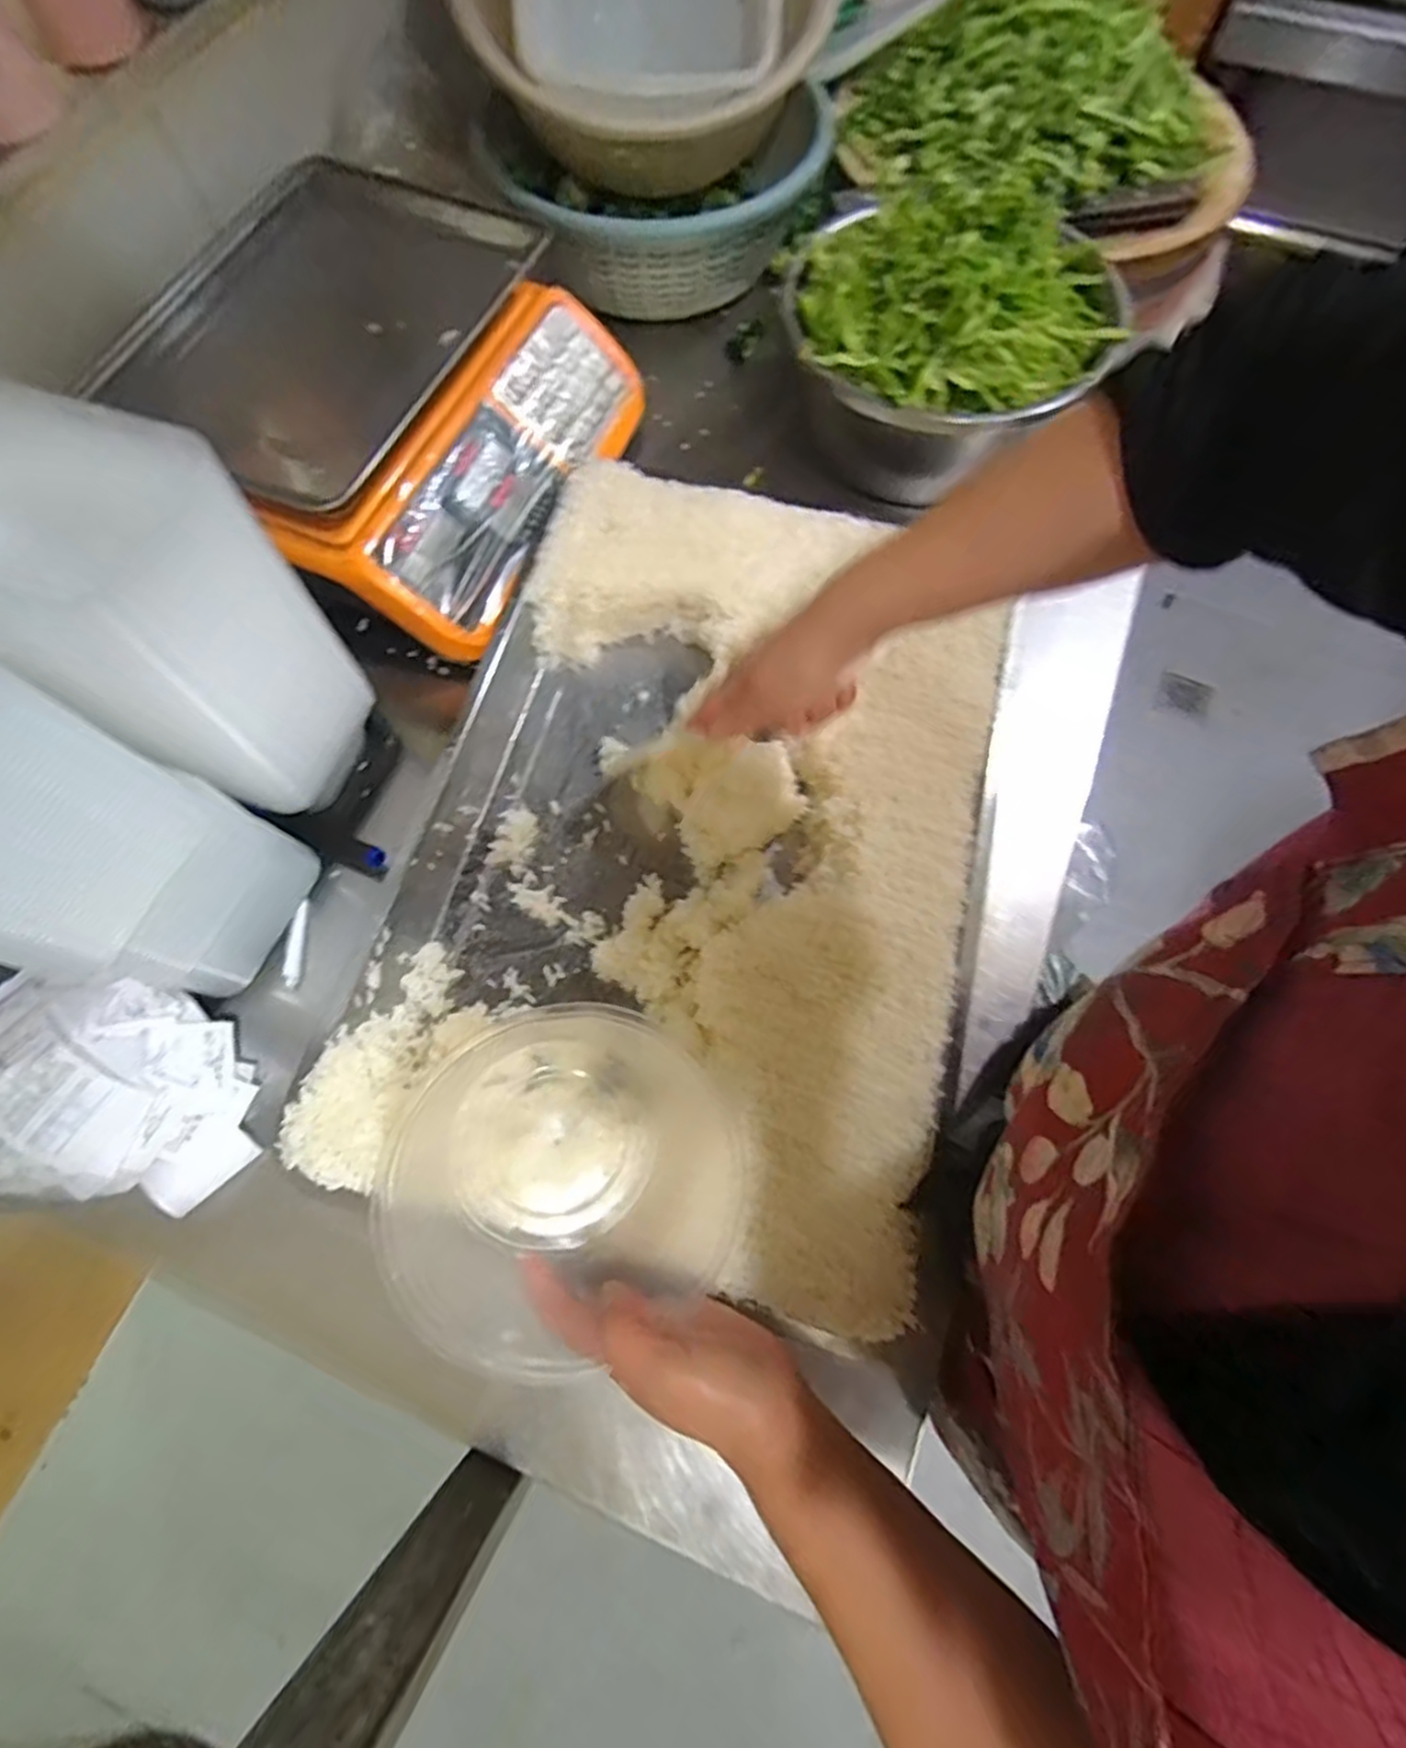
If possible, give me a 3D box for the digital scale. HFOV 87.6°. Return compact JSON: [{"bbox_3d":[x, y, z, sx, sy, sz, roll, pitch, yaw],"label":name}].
[{"bbox_3d":[-0.273,-0.391,0.607,0.354,0.114,0.338,21,72,8],"label":"digital scale"}]

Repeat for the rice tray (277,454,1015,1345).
[{"bbox_3d":[0.000,-0.036,0.530,0.373,0.060,0.556,13,71,5],"label":"rice tray"}]

